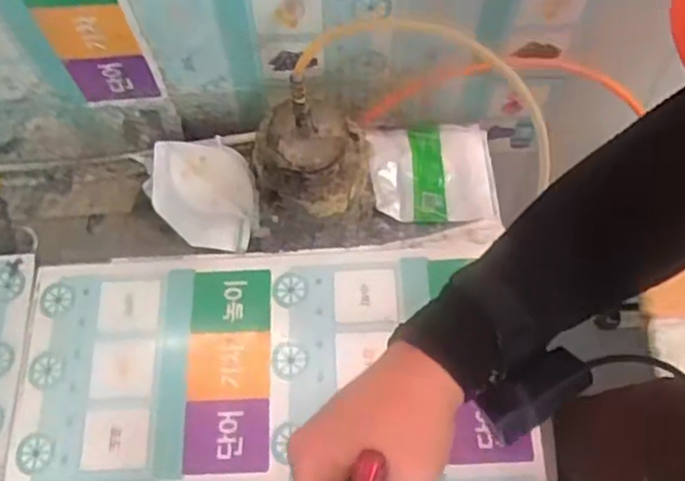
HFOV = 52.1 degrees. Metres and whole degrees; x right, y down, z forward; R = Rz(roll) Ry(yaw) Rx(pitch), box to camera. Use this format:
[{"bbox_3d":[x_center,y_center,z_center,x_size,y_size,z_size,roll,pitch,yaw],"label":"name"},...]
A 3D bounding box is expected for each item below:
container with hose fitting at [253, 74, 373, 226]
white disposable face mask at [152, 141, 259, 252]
[{"bbox_3d":[-0.031,-0.109,0.746,0.125,0.172,0.138,0,66,3],"label":"container with hose fitting"},{"bbox_3d":[-0.154,-0.052,0.796,0.111,0.050,0.118,-4,66,1],"label":"white disposable face mask"}]

